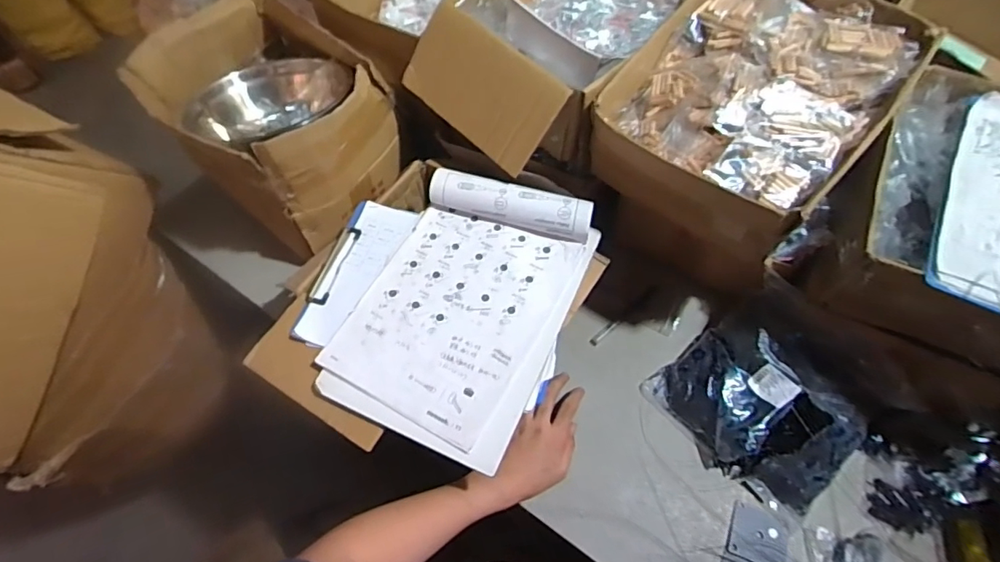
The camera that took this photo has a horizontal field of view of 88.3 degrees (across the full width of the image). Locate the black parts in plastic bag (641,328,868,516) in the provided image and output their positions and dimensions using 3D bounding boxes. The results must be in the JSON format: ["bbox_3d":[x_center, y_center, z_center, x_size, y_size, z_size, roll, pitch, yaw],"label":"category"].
[{"bbox_3d":[0.319,0.164,0.654,0.225,0.076,0.150,38,70,21],"label":"black parts in plastic bag"}]

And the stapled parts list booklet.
[{"bbox_3d":[-0.042,0.021,0.612,0.233,0.042,0.330,20,65,14],"label":"stapled parts list booklet"}]

